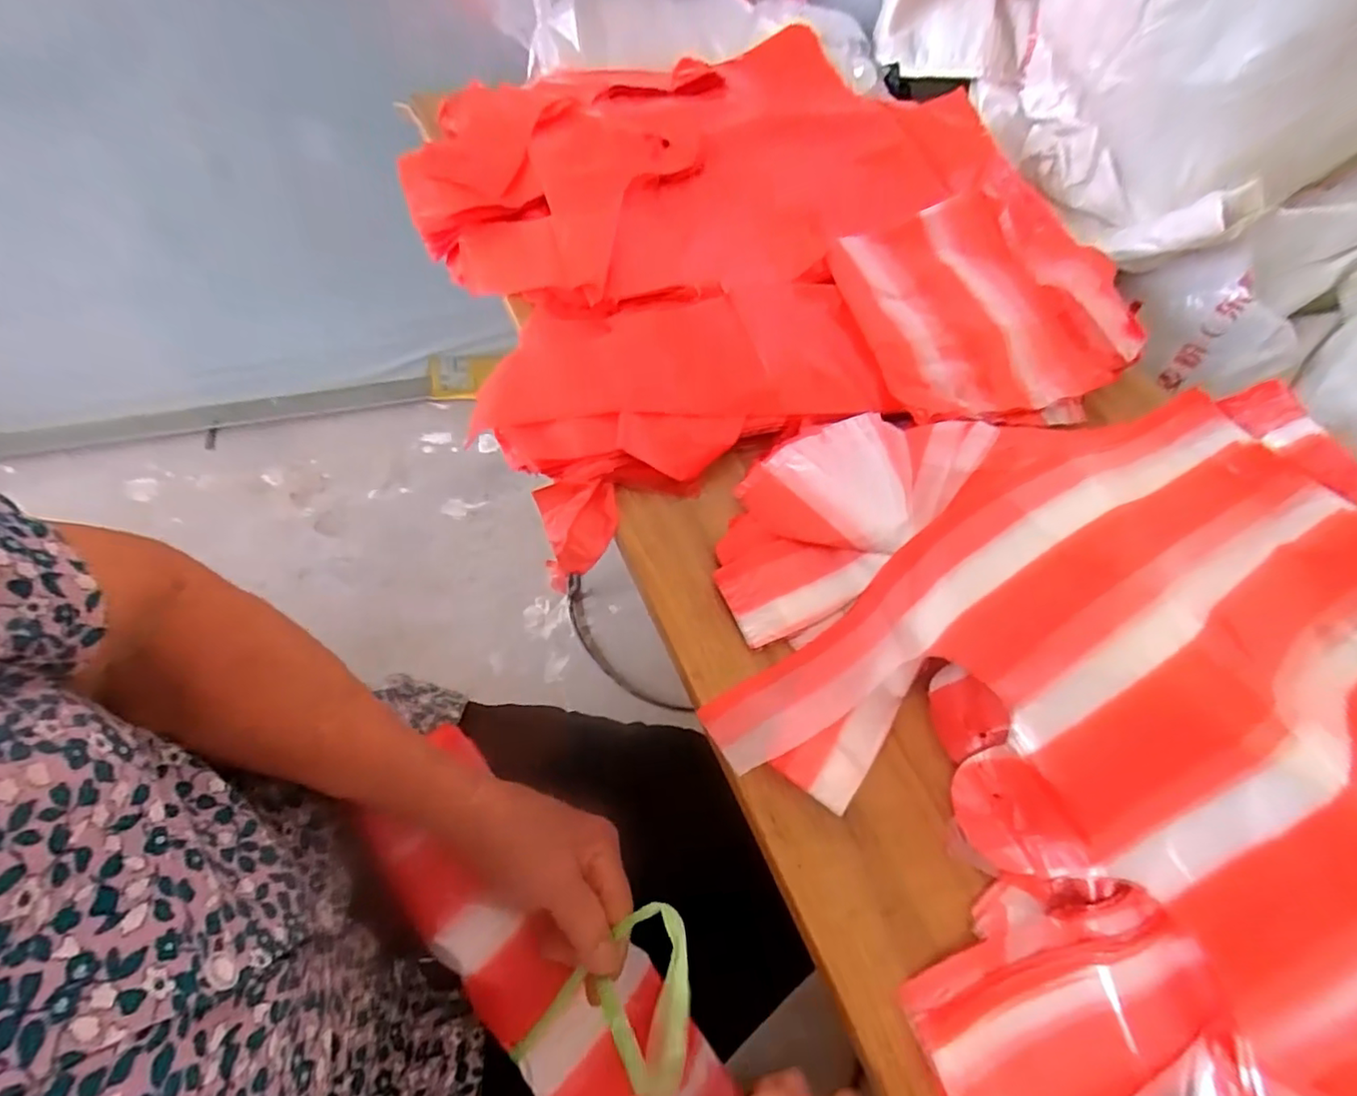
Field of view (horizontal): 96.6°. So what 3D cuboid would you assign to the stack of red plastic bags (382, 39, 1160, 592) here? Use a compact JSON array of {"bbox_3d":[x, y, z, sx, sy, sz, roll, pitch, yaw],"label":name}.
[{"bbox_3d":[0.060,-0.266,0.507,0.495,0.066,0.472,-17,64,-16],"label":"stack of red plastic bags"}]

